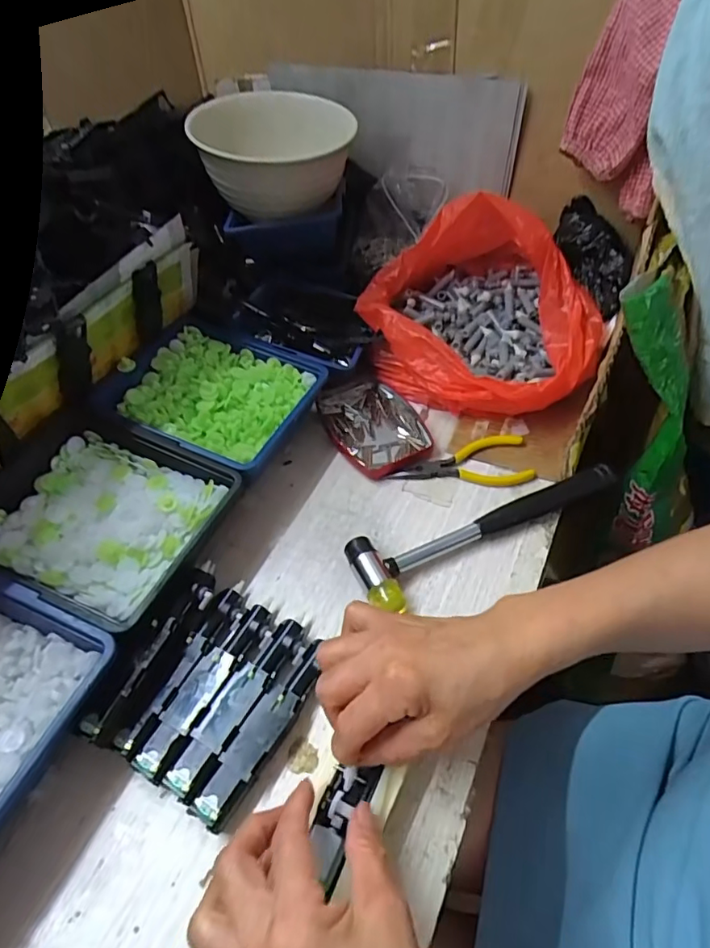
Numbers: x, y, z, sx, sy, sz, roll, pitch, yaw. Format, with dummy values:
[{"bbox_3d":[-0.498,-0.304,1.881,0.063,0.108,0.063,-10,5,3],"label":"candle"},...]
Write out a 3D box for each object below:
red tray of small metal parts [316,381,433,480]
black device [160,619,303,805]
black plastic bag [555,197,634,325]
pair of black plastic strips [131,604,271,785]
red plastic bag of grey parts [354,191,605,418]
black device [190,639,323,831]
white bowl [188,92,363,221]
[{"bbox_3d":[0.018,-0.047,0.506,0.082,0.013,0.125,-20,50,-13],"label":"red tray of small metal parts"},{"bbox_3d":[-0.072,0.147,0.338,0.026,0.019,0.118,22,53,22],"label":"black device"},{"bbox_3d":[0.258,-0.230,0.553,0.056,0.046,0.134,-16,77,-10],"label":"black plastic bag"},{"bbox_3d":[-0.095,0.139,0.346,0.026,0.019,0.118,21,53,22],"label":"pair of black plastic strips"},{"bbox_3d":[0.128,-0.172,0.528,0.232,0.129,0.214,23,53,23],"label":"red plastic bag of grey parts"},{"bbox_3d":[-0.054,0.156,0.326,0.024,0.020,0.114,23,53,23],"label":"black device"},{"bbox_3d":[-0.076,-0.328,0.542,0.144,0.072,0.141,-2,48,2],"label":"white bowl"}]

